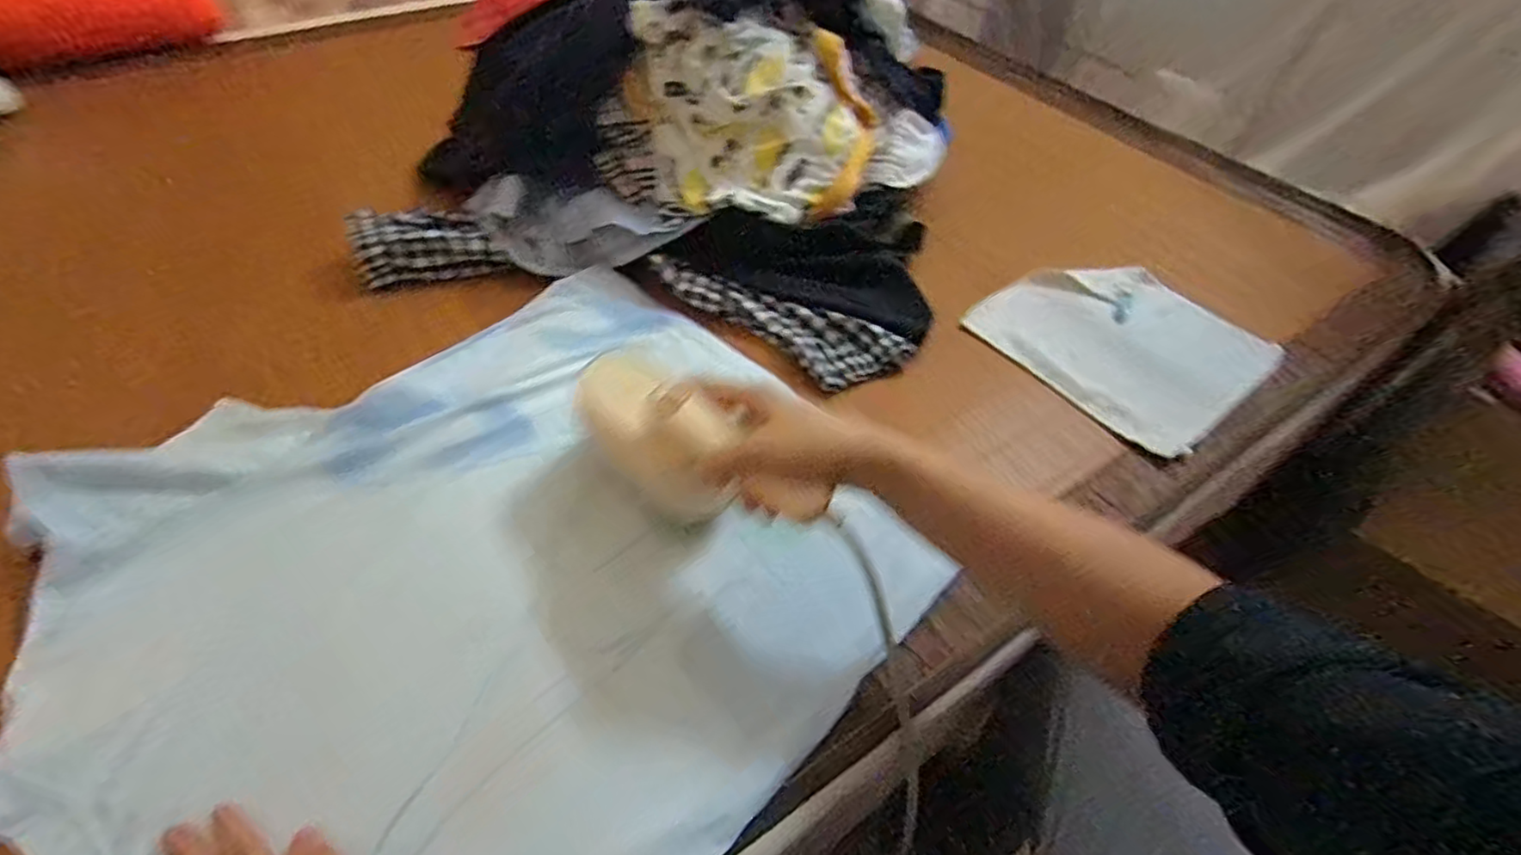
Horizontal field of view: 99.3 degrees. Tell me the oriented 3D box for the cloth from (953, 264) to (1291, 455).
[{"bbox_3d":[0.370,-0.093,0.663,0.229,0.016,0.235,-31,58,-26],"label":"cloth"}]

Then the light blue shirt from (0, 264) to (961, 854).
[{"bbox_3d":[-0.180,0.116,0.464,0.522,0.063,0.519,-28,57,-25],"label":"light blue shirt"}]

